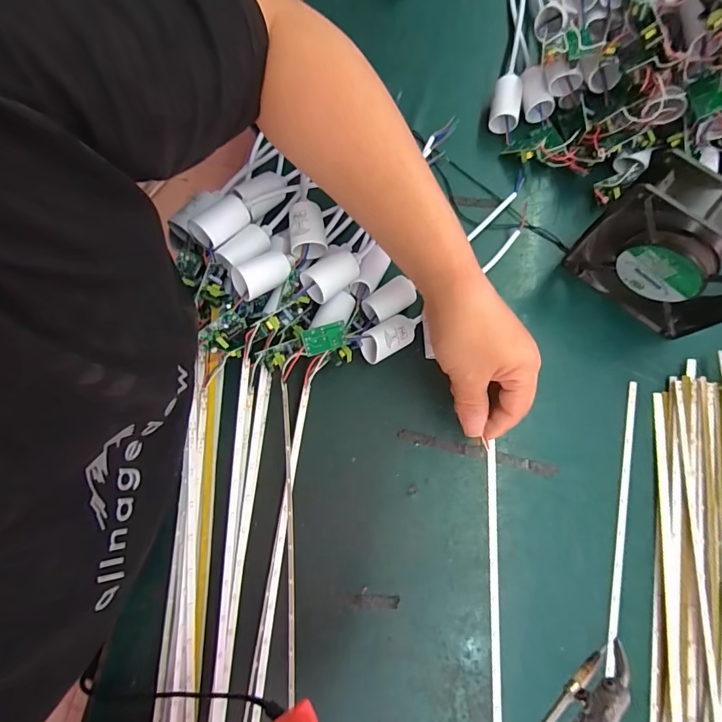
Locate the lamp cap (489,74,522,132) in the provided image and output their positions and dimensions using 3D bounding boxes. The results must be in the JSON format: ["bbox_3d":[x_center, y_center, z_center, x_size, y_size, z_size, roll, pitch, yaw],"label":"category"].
[{"bbox_3d":[0.144,-0.253,0.403,0.031,0.028,0.045,17,79,5],"label":"lamp cap"}]

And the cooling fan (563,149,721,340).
[{"bbox_3d":[0.240,-0.082,0.320,0.124,0.120,0.047,43,82,9],"label":"cooling fan"}]

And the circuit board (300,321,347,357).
[{"bbox_3d":[-0.029,-0.018,0.329,0.037,0.004,0.021,-18,101,-21],"label":"circuit board"}]

